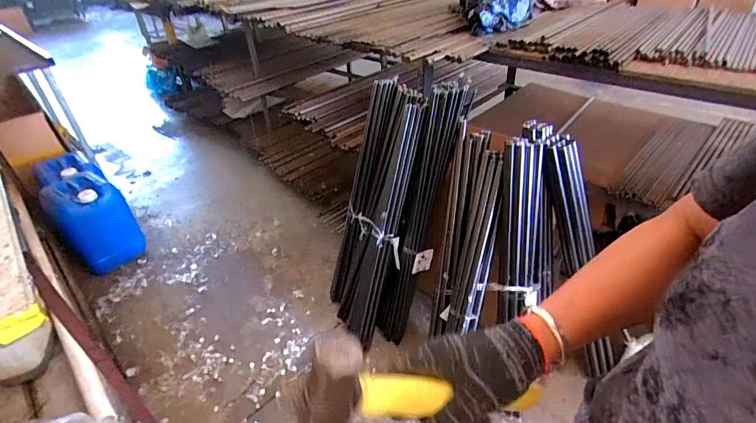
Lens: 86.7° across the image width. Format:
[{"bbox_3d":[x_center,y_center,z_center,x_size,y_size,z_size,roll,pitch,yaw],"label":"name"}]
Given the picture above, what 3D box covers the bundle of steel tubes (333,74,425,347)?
[{"bbox_3d":[-0.025,0.023,1.473,0.299,0.954,0.146,21,19,28],"label":"bundle of steel tubes"}]

